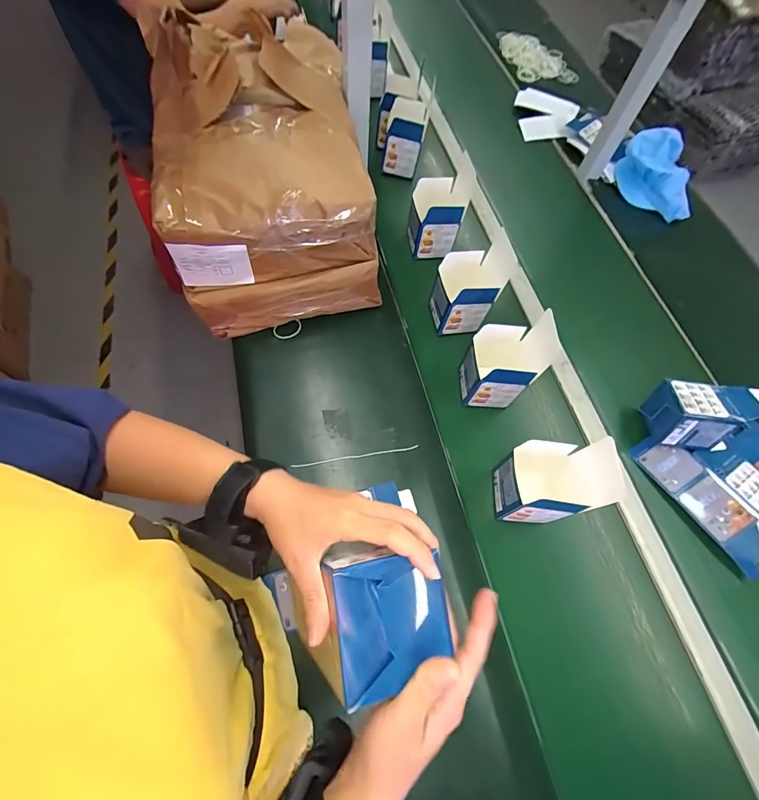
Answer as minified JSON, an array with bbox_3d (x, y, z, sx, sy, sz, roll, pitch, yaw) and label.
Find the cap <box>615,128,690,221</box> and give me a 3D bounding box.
[{"bbox_3d":[0.646,-0.527,0.925,0.127,0.102,0.200,-2,65,-4],"label":"cap"}]

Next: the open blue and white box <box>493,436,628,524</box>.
[{"bbox_3d":[0.243,0.116,0.564,0.114,0.161,0.097,4,65,-1],"label":"open blue and white box"}]

